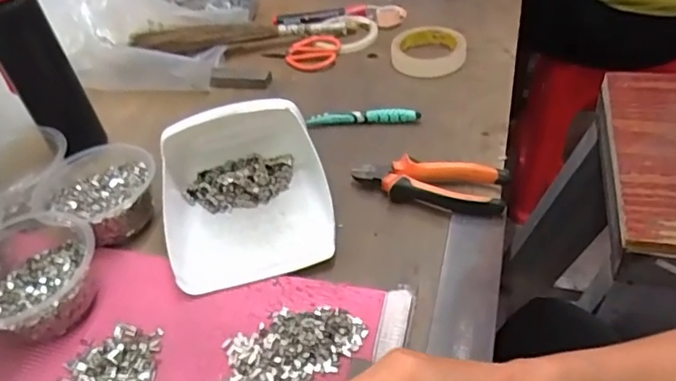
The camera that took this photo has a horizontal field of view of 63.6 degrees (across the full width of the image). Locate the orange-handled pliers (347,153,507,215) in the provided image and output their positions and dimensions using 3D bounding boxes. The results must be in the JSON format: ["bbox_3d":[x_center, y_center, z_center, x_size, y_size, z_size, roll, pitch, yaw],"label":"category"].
[{"bbox_3d":[0.089,-0.007,0.541,0.147,0.029,0.050,9,46,19],"label":"orange-handled pliers"}]

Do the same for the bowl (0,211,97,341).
[{"bbox_3d":[-0.266,0.075,0.471,0.117,0.056,0.118,-3,44,3],"label":"bowl"}]

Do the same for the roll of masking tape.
[{"bbox_3d":[0.123,-0.189,0.733,0.094,0.019,0.094,-5,43,5],"label":"roll of masking tape"}]

